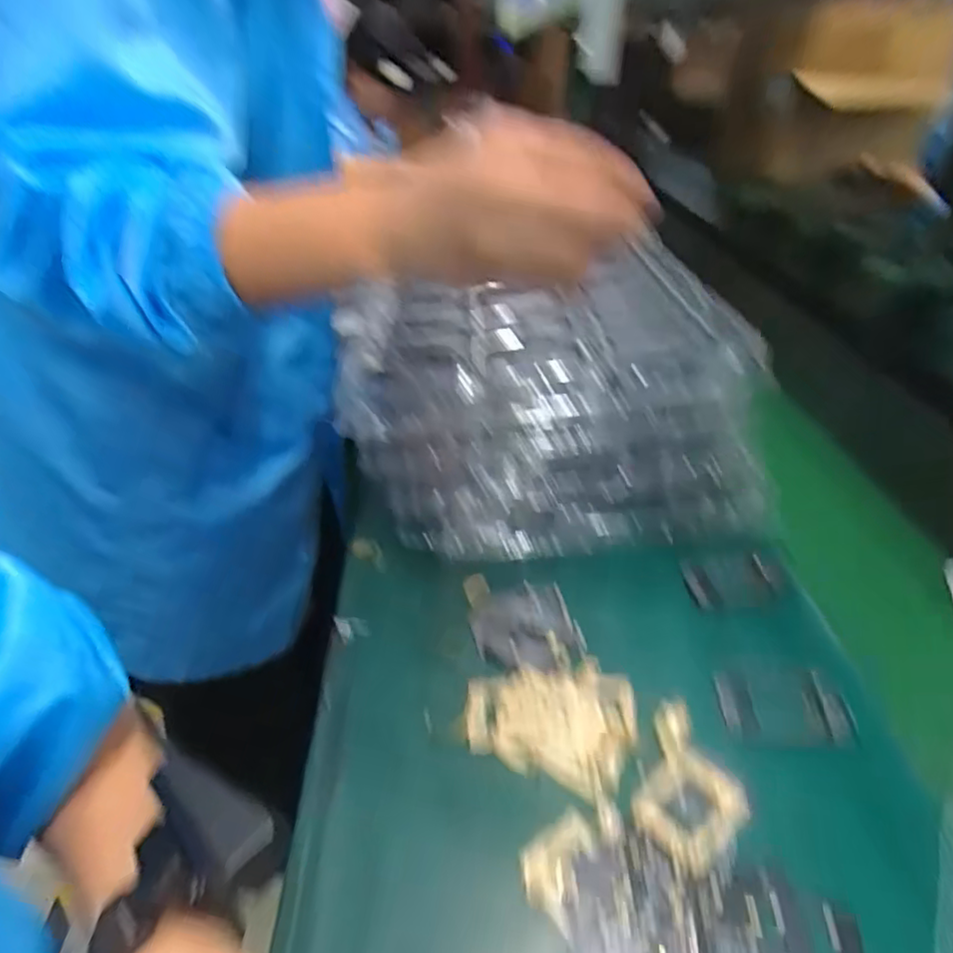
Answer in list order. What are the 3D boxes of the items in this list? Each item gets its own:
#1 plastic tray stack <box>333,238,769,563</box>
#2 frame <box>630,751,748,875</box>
[{"bbox_3d":[0.048,-0.052,0.512,0.302,0.176,0.175,-2,36,5],"label":"plastic tray stack"},{"bbox_3d":[0.117,0.180,0.326,0.057,0.004,0.047,-31,43,-31],"label":"frame"}]

